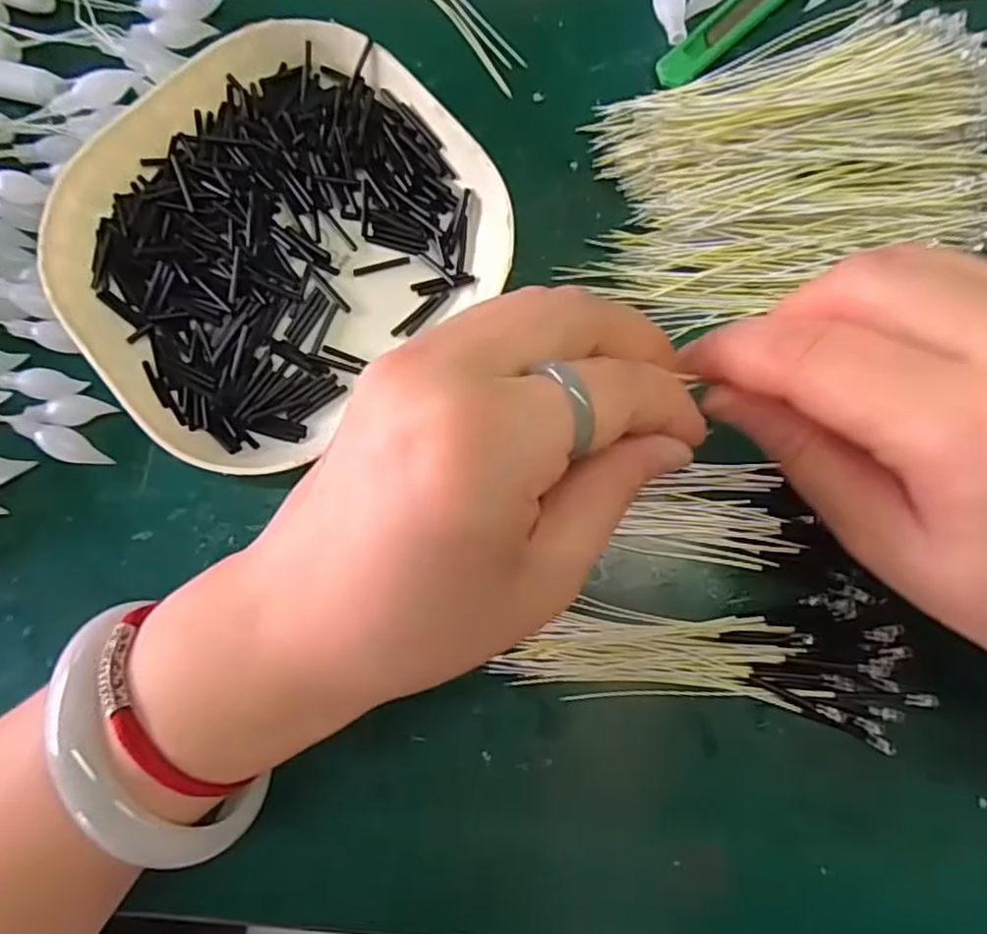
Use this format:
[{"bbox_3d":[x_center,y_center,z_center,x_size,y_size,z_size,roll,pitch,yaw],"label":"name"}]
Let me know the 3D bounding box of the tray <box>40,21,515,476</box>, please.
[{"bbox_3d":[-0.077,-0.081,0.227,0.137,0.017,0.131,-41,81,-3],"label":"tray"}]

